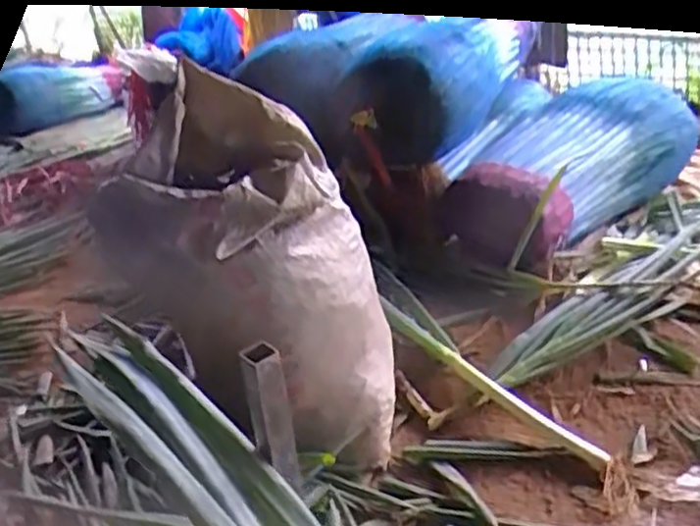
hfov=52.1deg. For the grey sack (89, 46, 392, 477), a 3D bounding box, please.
[{"bbox_3d":[-0.159,0.019,1.202,0.398,0.555,0.457,-8,24,-3],"label":"grey sack"}]

